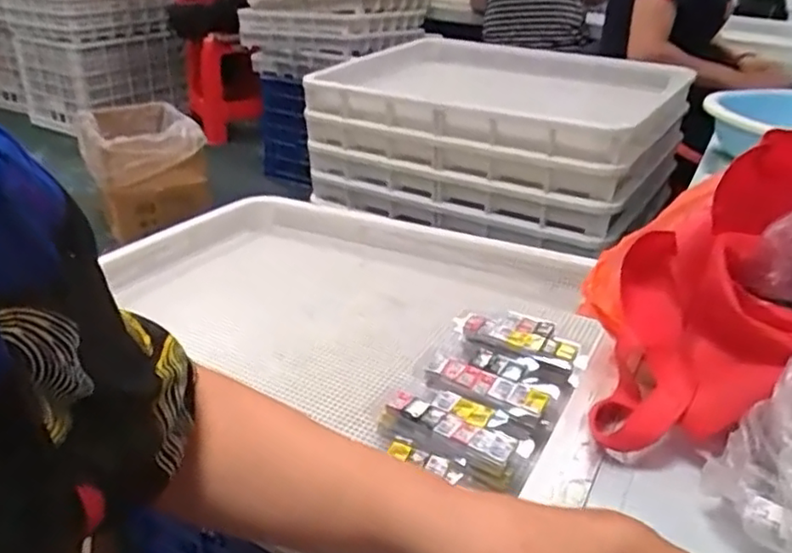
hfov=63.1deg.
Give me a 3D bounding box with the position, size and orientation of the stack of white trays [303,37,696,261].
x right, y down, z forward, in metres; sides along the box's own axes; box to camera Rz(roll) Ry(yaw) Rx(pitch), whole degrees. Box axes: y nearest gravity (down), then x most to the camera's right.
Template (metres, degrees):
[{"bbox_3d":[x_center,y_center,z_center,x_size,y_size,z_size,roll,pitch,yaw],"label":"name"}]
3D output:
[{"bbox_3d":[0.167,-0.264,1.196,0.616,0.241,0.405,23,35,30],"label":"stack of white trays"}]

